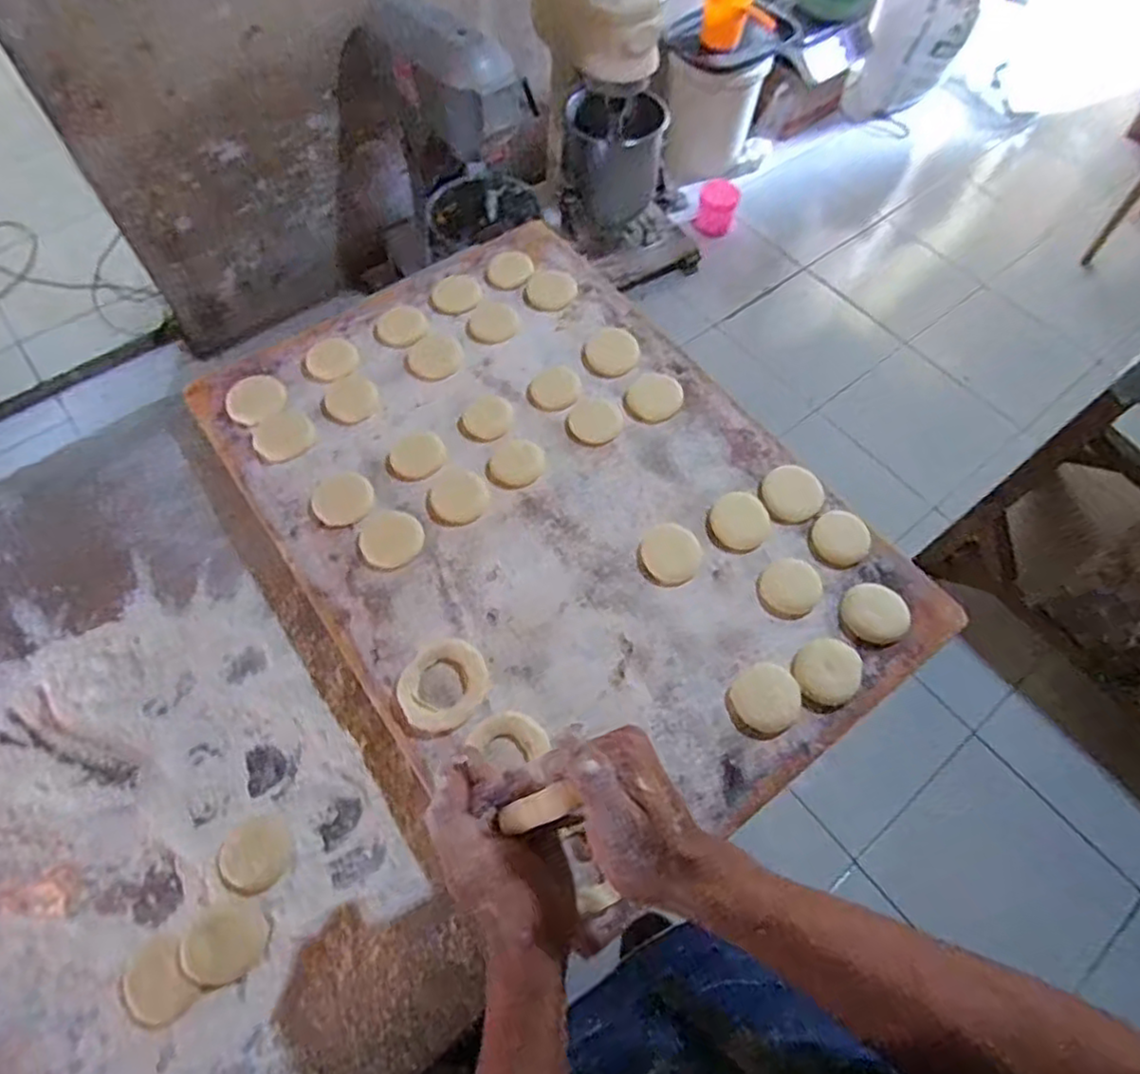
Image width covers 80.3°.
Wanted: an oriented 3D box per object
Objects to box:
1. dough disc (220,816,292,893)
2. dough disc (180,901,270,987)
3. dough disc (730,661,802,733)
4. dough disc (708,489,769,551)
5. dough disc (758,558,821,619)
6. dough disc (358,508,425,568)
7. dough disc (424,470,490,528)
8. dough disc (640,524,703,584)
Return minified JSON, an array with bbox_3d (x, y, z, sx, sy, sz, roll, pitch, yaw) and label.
[{"bbox_3d":[-0.225,0.228,0.485,0.047,0.007,0.049,1,62,-2],"label":"dough disc"},{"bbox_3d":[-0.231,0.274,0.455,0.052,0.008,0.044,-24,65,-14],"label":"dough disc"},{"bbox_3d":[0.148,0.120,0.506,0.050,0.009,0.047,1,62,-2],"label":"dough disc"},{"bbox_3d":[0.147,-0.014,0.577,0.047,0.015,0.048,1,62,-2],"label":"dough disc"},{"bbox_3d":[0.178,0.041,0.550,0.047,0.009,0.048,1,62,-2],"label":"dough disc"},{"bbox_3d":[-0.151,0.000,0.573,0.051,0.004,0.055,1,62,-2],"label":"dough disc"},{"bbox_3d":[-0.098,-0.033,0.591,0.053,0.004,0.050,1,62,-2],"label":"dough disc"},{"bbox_3d":[0.086,0.013,0.566,0.048,0.005,0.052,1,62,-2],"label":"dough disc"}]

